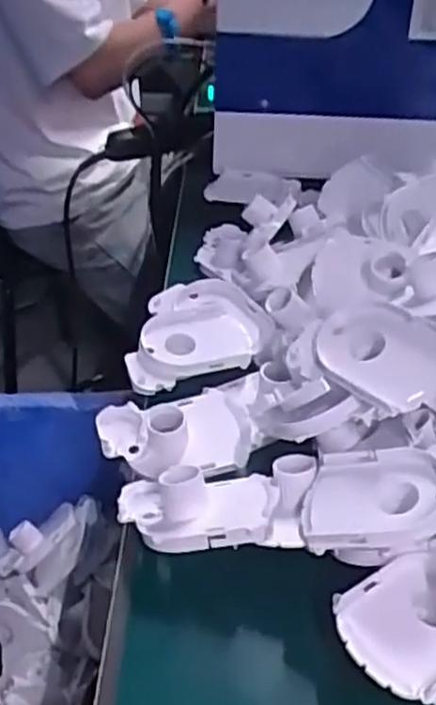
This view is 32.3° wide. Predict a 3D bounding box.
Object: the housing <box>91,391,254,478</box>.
[{"bbox_3d":[-0.028,0.055,0.524,0.104,0.036,0.071,-8,38,-14],"label":"housing"}]

